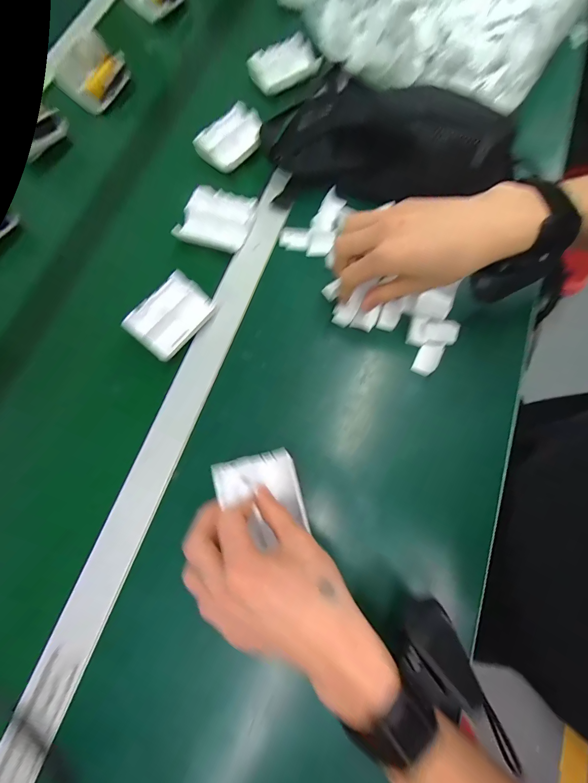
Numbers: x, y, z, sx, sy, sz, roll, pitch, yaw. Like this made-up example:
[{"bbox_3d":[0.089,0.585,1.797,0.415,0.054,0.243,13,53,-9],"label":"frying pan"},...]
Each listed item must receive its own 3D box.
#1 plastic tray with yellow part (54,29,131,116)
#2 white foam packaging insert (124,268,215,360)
[{"bbox_3d":[-0.294,-0.468,0.472,0.069,0.023,0.094,35,91,-29],"label":"plastic tray with yellow part"},{"bbox_3d":[-0.135,-0.085,0.352,0.062,0.018,0.086,39,75,10],"label":"white foam packaging insert"}]

